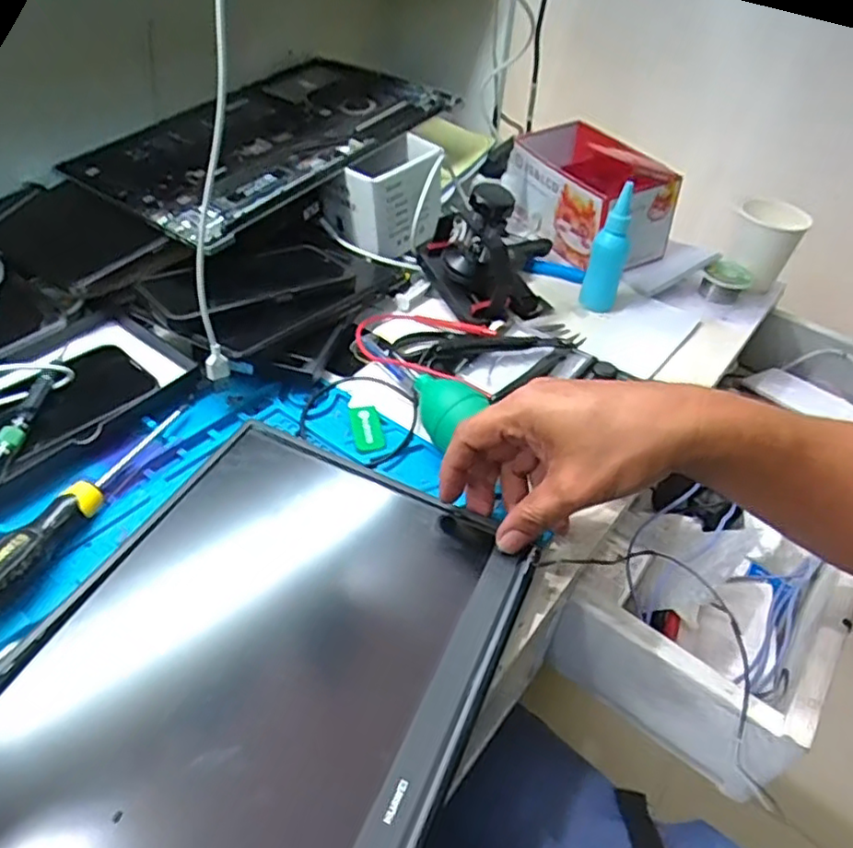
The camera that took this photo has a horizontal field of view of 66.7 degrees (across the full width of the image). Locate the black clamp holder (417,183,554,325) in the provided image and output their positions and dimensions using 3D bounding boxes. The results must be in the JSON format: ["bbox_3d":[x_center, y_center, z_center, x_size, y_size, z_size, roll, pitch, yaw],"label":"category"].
[{"bbox_3d":[0.062,-0.168,0.603,0.102,0.113,0.105,-20,48,-25],"label":"black clamp holder"}]

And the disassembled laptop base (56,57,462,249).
[{"bbox_3d":[-0.163,-0.307,0.678,0.242,0.039,0.385,27,47,22],"label":"disassembled laptop base"}]

